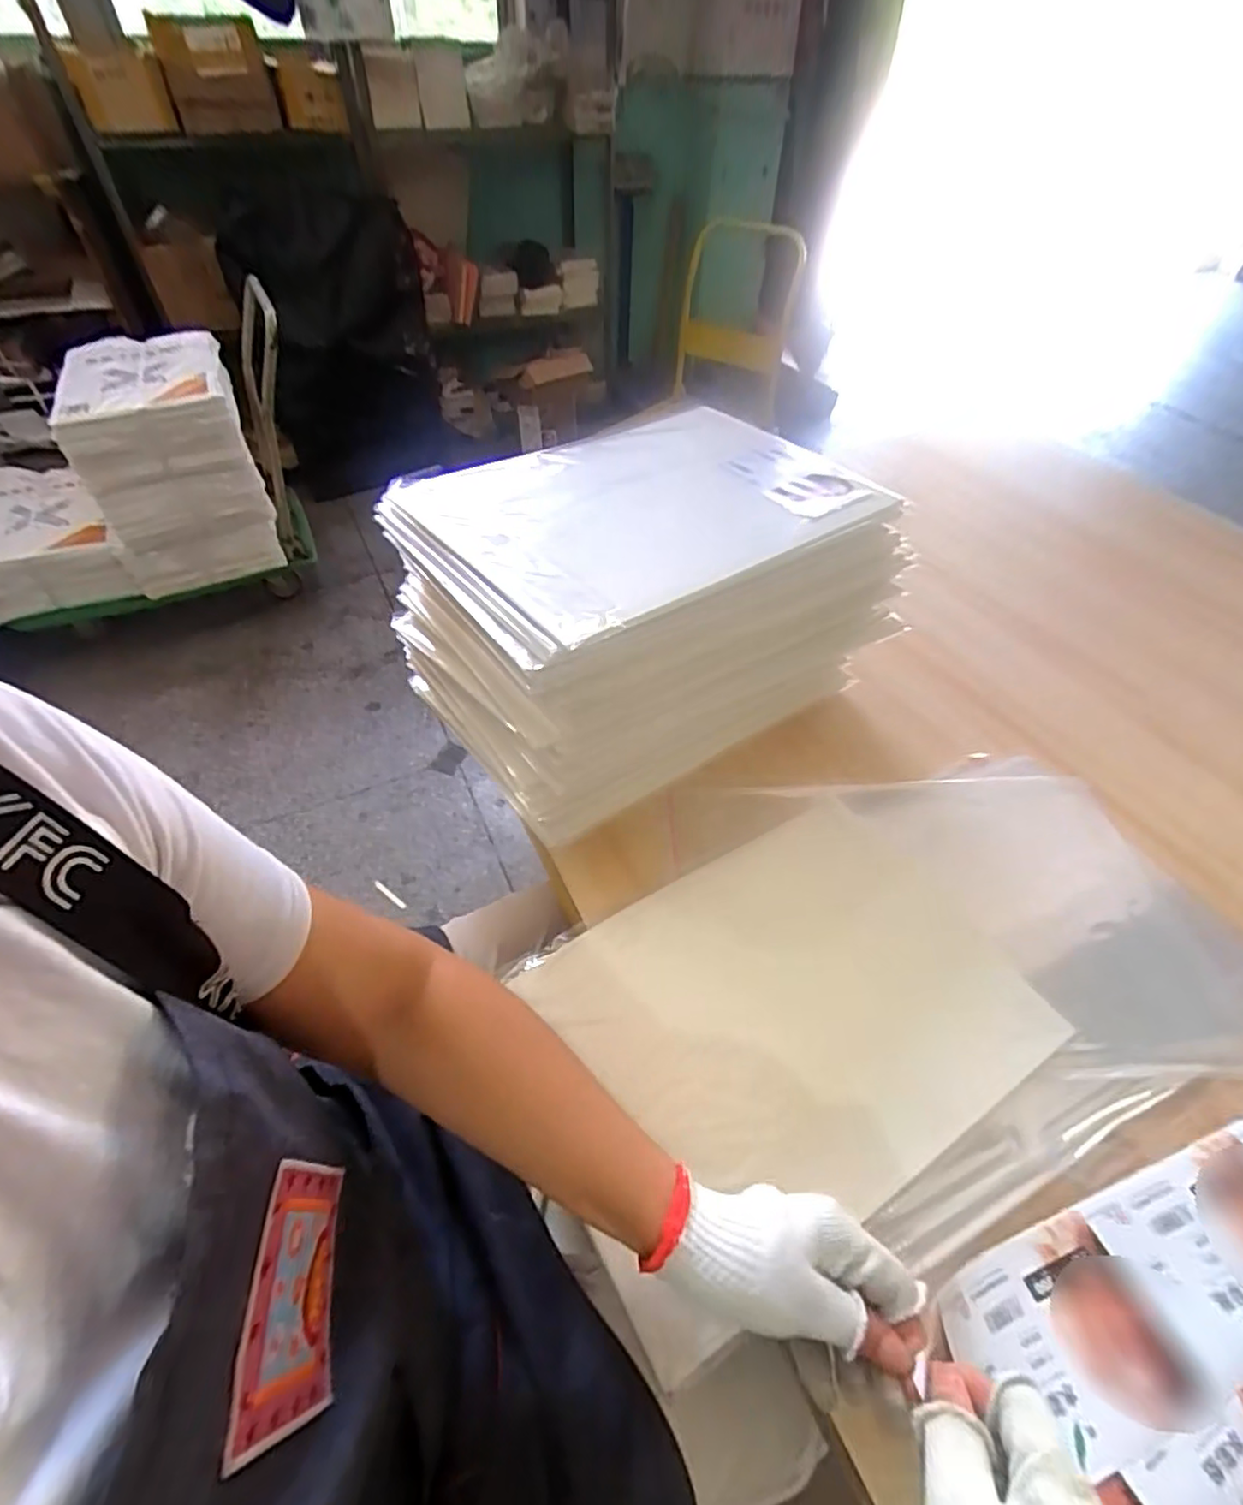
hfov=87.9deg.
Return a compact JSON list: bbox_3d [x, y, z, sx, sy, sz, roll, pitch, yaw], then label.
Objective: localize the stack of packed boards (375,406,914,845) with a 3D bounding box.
[{"bbox_3d":[0.025,-0.143,0.622,0.404,0.213,0.270,-25,53,-22],"label":"stack of packed boards"}]

